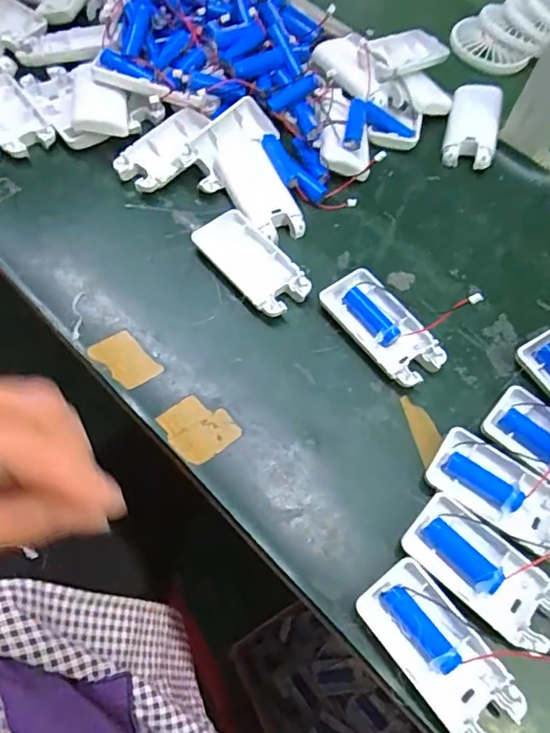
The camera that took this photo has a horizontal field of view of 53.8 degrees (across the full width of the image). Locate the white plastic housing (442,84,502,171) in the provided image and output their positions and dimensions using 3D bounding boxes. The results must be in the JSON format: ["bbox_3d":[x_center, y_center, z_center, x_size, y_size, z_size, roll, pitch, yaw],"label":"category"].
[{"bbox_3d":[0.179,-0.217,0.490,0.044,0.023,0.080,16,62,2],"label":"white plastic housing"}]

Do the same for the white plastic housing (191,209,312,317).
[{"bbox_3d":[-0.017,-0.078,0.410,0.046,0.011,0.094,-40,73,-23],"label":"white plastic housing"}]

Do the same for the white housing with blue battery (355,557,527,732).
[{"bbox_3d":[0.090,0.157,0.299,0.045,0.015,0.093,-34,71,-21],"label":"white housing with blue battery"}]

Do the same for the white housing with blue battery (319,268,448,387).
[{"bbox_3d":[0.077,-0.028,0.387,0.045,0.011,0.093,-34,71,-21],"label":"white housing with blue battery"}]

